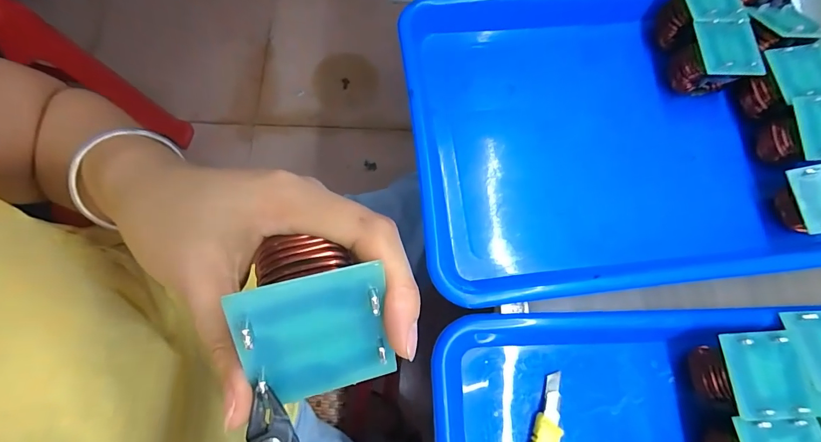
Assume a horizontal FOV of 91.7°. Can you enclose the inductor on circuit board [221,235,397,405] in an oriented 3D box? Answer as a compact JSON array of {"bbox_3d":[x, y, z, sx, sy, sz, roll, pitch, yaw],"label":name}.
[{"bbox_3d":[-0.033,0.029,0.134,0.044,0.030,0.051,-12,116,-13],"label":"inductor on circuit board"}]

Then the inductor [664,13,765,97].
[{"bbox_3d":[0.237,-0.126,0.313,0.045,0.040,0.050,-1,73,-2],"label":"inductor"}]

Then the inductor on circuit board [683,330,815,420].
[{"bbox_3d":[0.205,0.094,0.248,0.043,0.044,0.046,-3,73,-2],"label":"inductor on circuit board"}]

